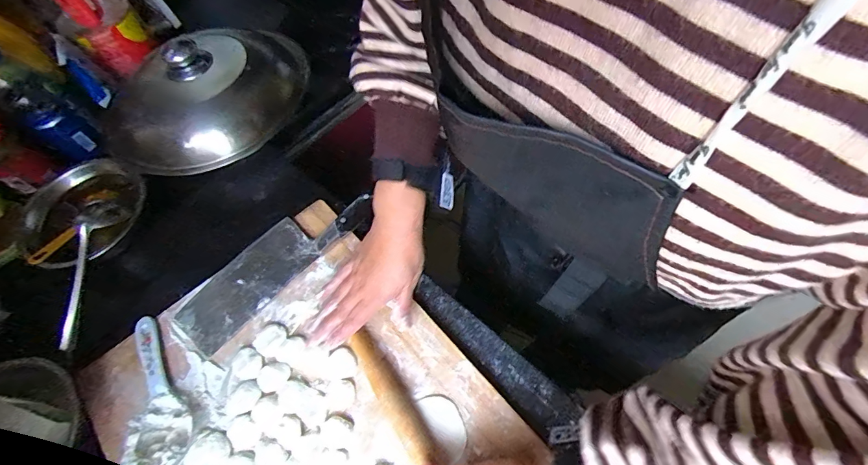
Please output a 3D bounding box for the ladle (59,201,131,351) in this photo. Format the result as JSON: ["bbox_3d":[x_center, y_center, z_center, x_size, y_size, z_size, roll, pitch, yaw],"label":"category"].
[{"bbox_3d":[-0.446,0.051,0.533,0.052,0.040,0.188,13,87,8],"label":"ladle"}]

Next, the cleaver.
[{"bbox_3d":[-0.200,0.030,0.524,0.080,0.024,0.257,40,70,20],"label":"cleaver"}]

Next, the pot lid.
[{"bbox_3d":[-0.327,-0.202,0.595,0.233,0.092,0.272,27,68,18],"label":"pot lid"}]

